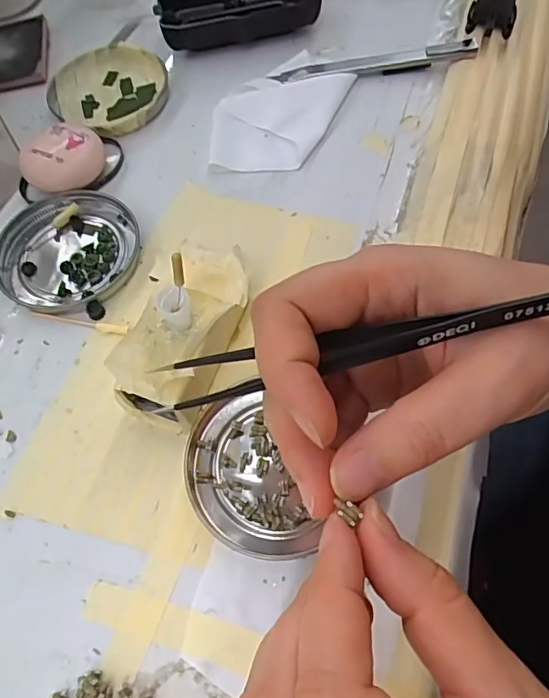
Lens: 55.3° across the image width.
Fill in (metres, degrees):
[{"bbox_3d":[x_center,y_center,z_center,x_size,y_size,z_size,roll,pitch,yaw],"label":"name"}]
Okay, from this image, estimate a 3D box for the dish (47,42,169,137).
[{"bbox_3d":[-0.109,-0.176,0.352,0.081,0.011,0.071,36,71,19],"label":"dish"}]

